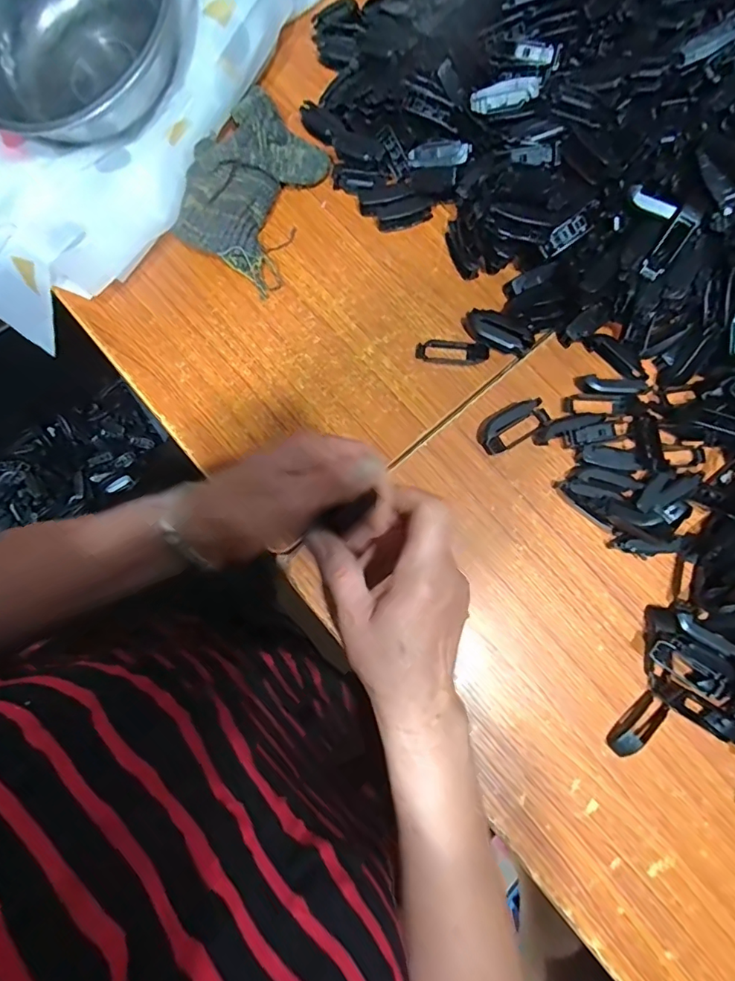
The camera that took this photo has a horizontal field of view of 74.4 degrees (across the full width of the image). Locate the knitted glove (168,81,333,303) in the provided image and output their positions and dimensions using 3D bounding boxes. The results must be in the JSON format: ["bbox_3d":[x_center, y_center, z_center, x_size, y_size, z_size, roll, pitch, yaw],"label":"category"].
[{"bbox_3d":[-0.099,-0.262,0.413,0.094,0.045,0.149,24,81,5],"label":"knitted glove"}]

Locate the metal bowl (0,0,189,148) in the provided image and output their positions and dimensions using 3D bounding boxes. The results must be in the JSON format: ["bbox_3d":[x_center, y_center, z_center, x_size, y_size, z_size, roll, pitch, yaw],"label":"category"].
[{"bbox_3d":[-0.259,-0.395,0.427,0.197,0.086,0.197,0,80,1],"label":"metal bowl"}]

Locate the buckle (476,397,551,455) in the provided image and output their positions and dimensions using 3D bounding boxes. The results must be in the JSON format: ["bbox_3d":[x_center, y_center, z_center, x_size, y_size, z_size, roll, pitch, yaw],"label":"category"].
[{"bbox_3d":[0.114,-0.053,0.385,0.058,0.016,0.031,-32,81,-5],"label":"buckle"}]

